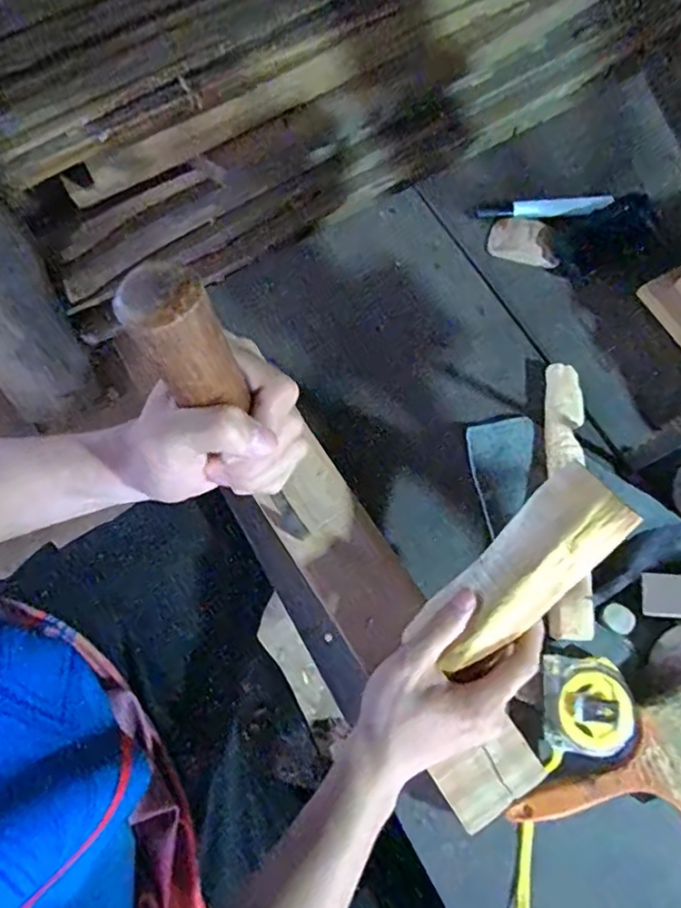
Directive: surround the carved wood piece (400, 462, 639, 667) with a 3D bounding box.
[{"bbox_3d":[0.120,0.078,0.383,0.057,0.026,0.149,42,101,14],"label":"carved wood piece"}]

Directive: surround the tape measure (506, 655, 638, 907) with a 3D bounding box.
[{"bbox_3d":[0.177,0.255,0.449,0.068,0.055,0.192,12,74,4],"label":"tape measure"}]

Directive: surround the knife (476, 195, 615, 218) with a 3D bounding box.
[{"bbox_3d":[0.204,-0.246,0.586,0.129,0.014,0.018,-4,74,-1],"label":"knife"}]

